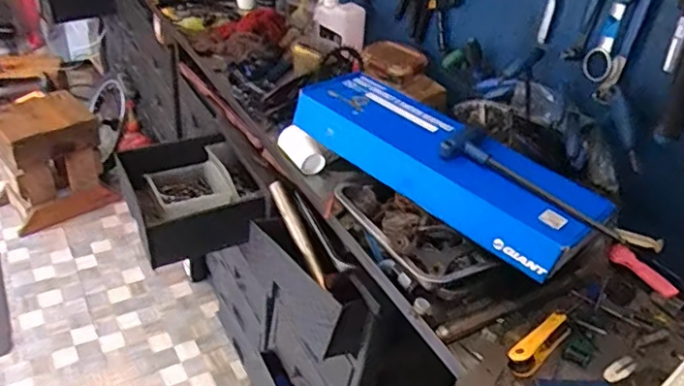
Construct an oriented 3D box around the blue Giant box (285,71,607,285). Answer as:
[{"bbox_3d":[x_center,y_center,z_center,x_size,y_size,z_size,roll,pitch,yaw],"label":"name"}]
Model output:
[{"bbox_3d":[0.159,-0.054,0.967,0.512,0.077,0.184,34,44,32],"label":"blue Giant box"}]

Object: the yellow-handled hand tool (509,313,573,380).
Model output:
[{"bbox_3d":[0.285,0.216,0.845,0.130,0.024,0.040,-25,47,-36],"label":"yellow-handled hand tool"}]

